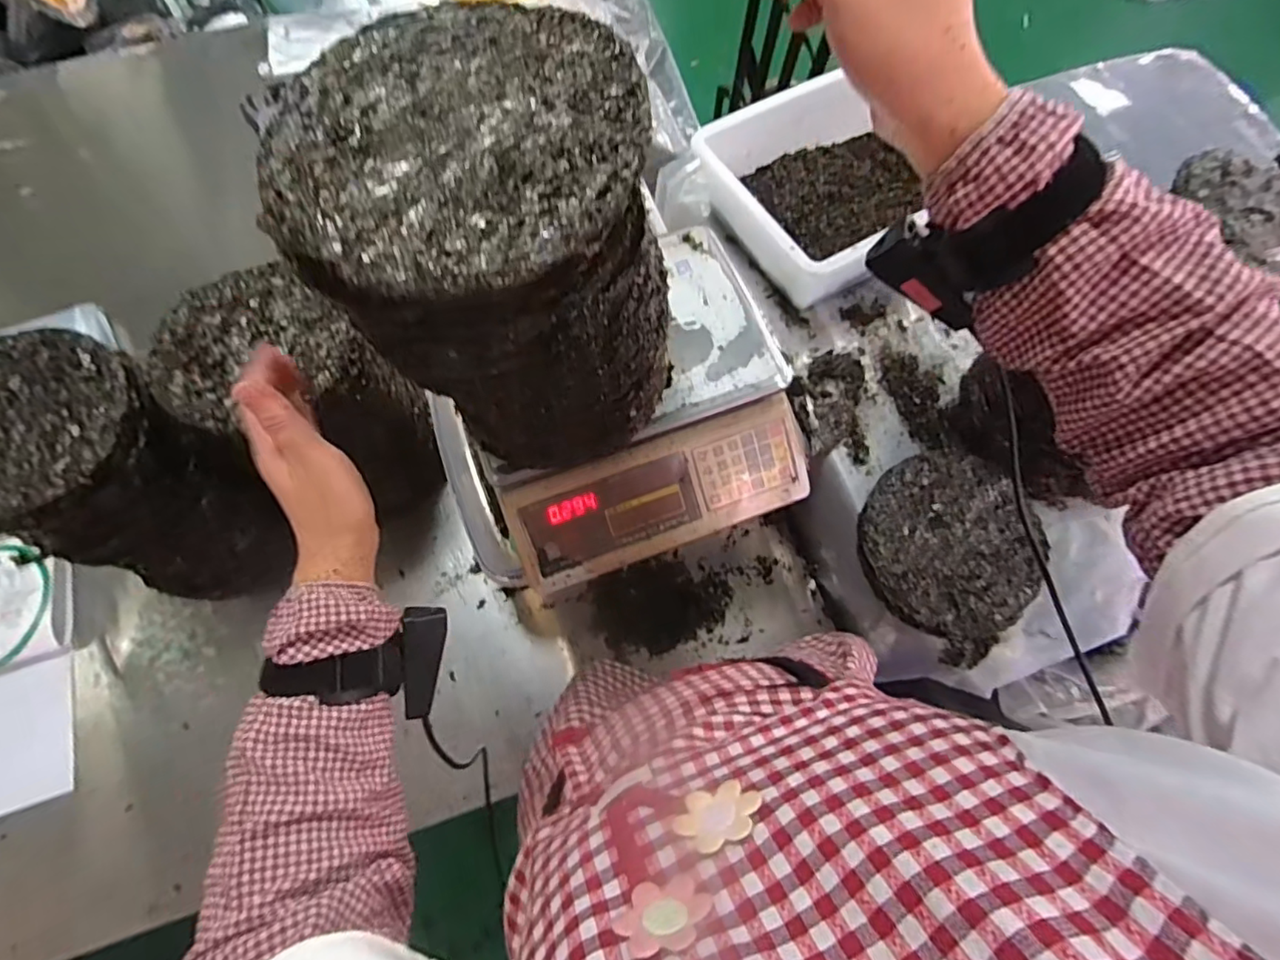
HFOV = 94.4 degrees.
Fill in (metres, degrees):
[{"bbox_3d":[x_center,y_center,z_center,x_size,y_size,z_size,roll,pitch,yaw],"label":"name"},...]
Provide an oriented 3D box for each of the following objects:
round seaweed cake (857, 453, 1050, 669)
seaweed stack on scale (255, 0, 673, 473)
[{"bbox_3d":[0.349,0.073,0.666,0.196,0.026,0.195,-1,73,4],"label":"round seaweed cake"},{"bbox_3d":[-0.092,-0.129,0.435,0.186,0.290,0.188,39,74,14],"label":"seaweed stack on scale"}]

